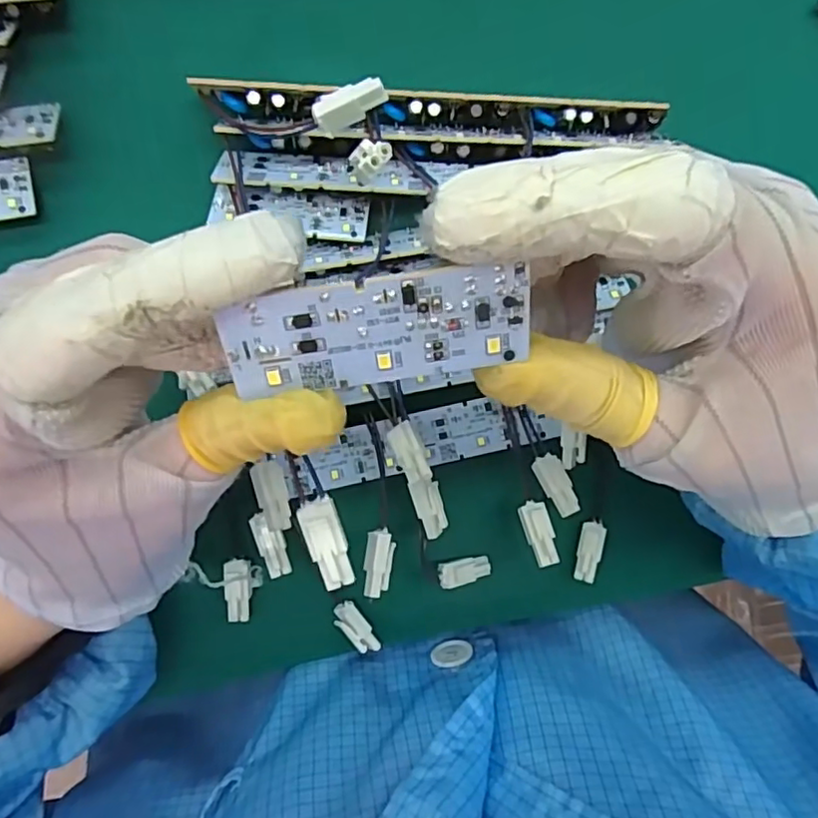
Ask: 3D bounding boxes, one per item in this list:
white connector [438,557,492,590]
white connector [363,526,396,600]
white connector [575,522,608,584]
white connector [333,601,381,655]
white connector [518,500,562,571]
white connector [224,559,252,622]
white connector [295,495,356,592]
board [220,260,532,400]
[{"bbox_3d":[0.025,0.071,0.268,0.025,0.005,0.010,-8,94,-27],"label":"white connector"},{"bbox_3d":[-0.012,0.061,0.245,0.012,0.006,0.026,8,77,-6],"label":"white connector"},{"bbox_3d":[0.082,0.065,0.277,0.010,0.006,0.026,18,78,-6],"label":"white connector"},{"bbox_3d":[-0.023,0.097,0.271,0.011,0.005,0.027,-36,95,-3],"label":"white connector"},{"bbox_3d":[0.054,0.051,0.251,0.012,0.005,0.026,-14,74,-5],"label":"white connector"},{"bbox_3d":[-0.073,0.079,0.263,0.010,0.007,0.026,-3,93,-5],"label":"white connector"},{"bbox_3d":[-0.023,0.039,0.175,0.011,0.005,0.026,-17,94,-4],"label":"white connector"},{"bbox_3d":[-0.006,-0.016,0.128,0.062,0.004,0.024,-7,124,-3],"label":"board"}]

